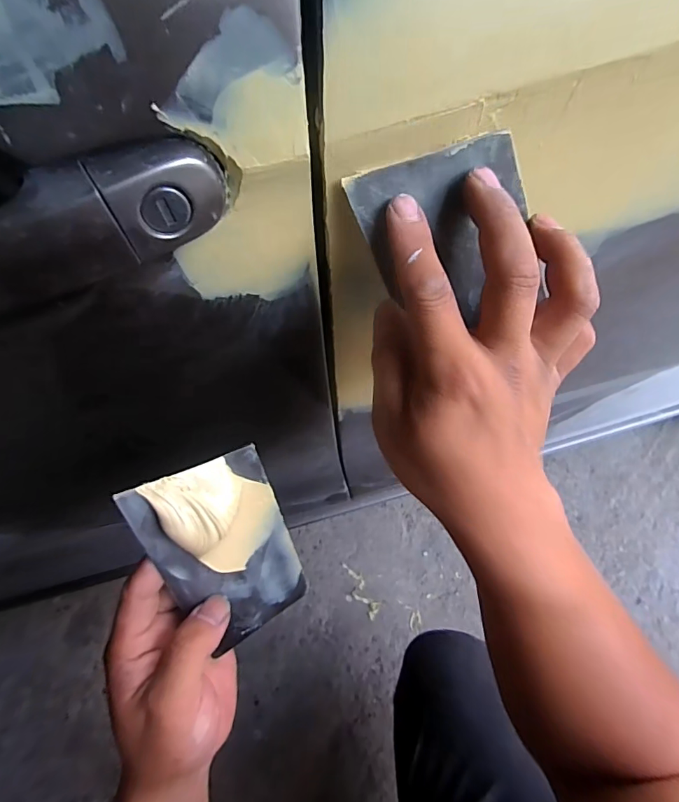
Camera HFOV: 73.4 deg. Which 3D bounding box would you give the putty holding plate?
[{"bbox_3d":[-0.062,0.091,0.264,0.073,0.132,0.015,-28,32,-23],"label":"putty holding plate"}]

